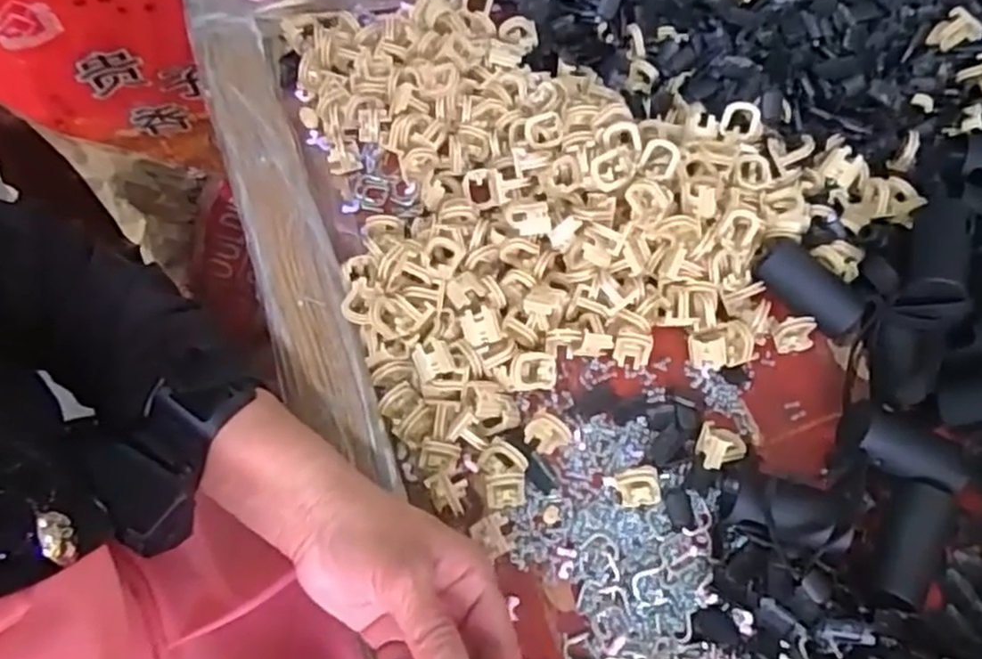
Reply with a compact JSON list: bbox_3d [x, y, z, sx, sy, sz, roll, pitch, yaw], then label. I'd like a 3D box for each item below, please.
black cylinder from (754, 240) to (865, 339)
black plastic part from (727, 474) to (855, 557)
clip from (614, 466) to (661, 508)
[{"bbox_3d":[0.188,-0.023,0.424,0.067,0.023,0.033,43,76,16],"label":"black cylinder"},{"bbox_3d":[0.153,0.097,0.373,0.056,0.033,0.034,14,70,7],"label":"black plastic part"},{"bbox_3d":[0.080,0.085,0.387,0.023,0.018,0.020,-5,69,0],"label":"clip"}]

